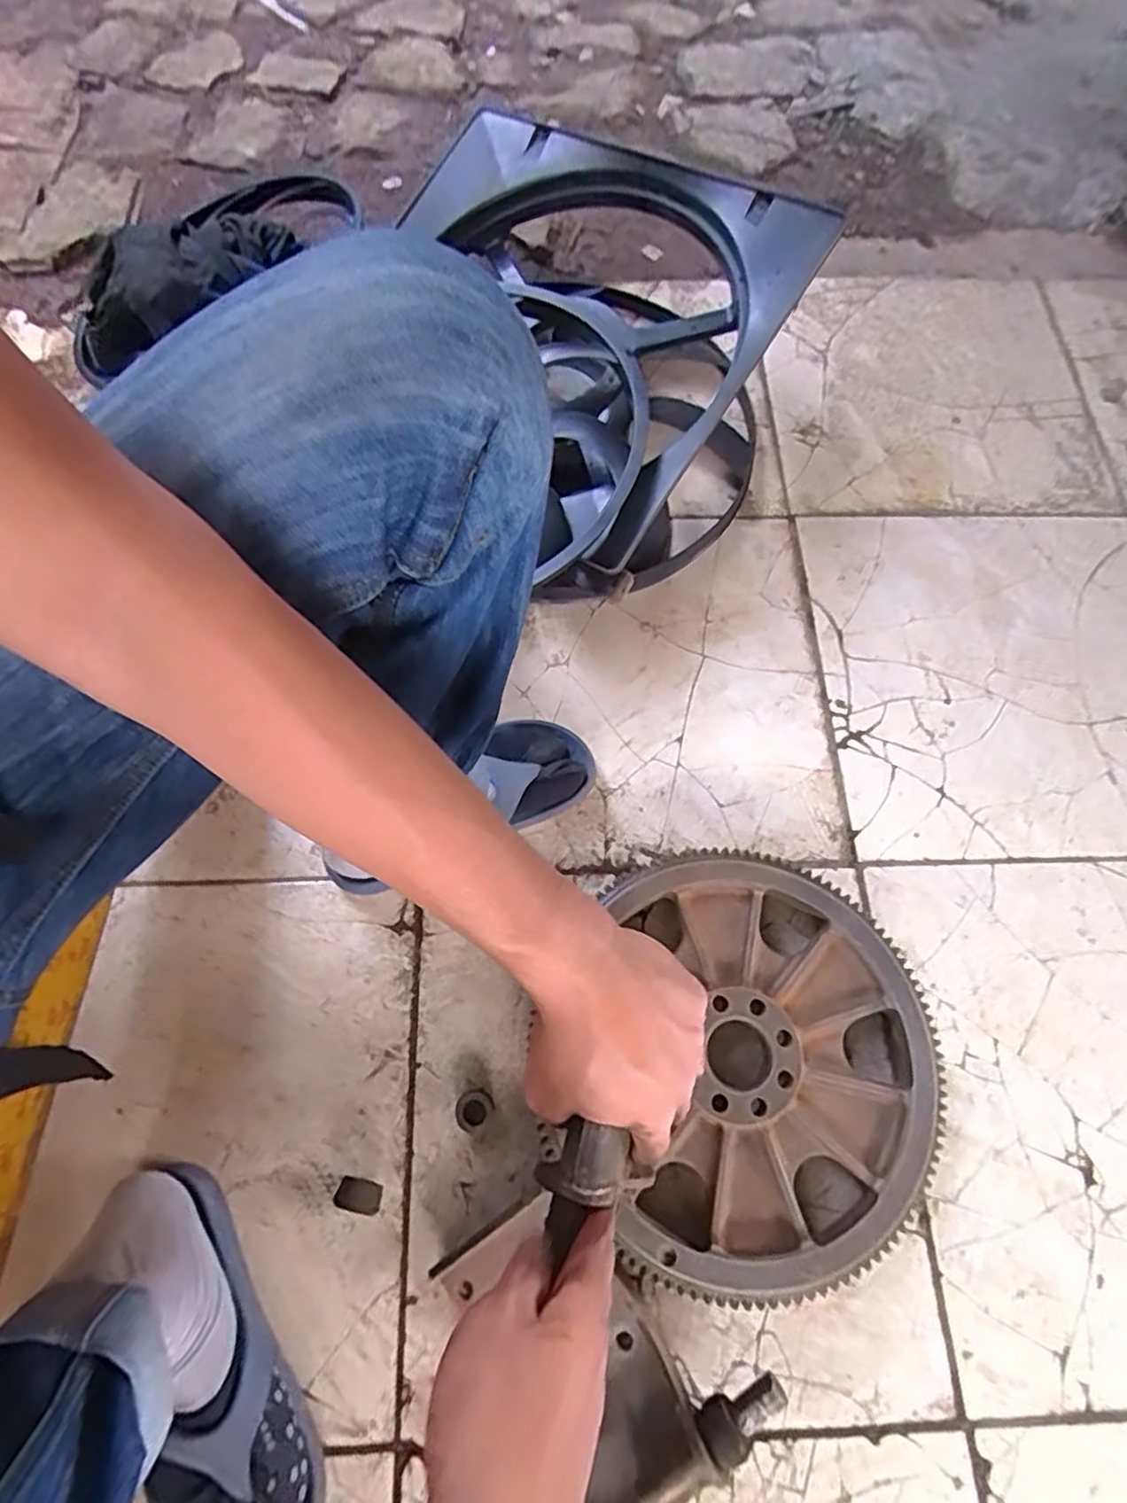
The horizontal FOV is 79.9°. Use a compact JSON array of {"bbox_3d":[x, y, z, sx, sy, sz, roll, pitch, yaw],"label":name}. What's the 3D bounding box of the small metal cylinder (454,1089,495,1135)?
[{"bbox_3d":[-0.071,0.289,0.541,0.028,0.015,0.029,0,68,1],"label":"small metal cylinder"}]

